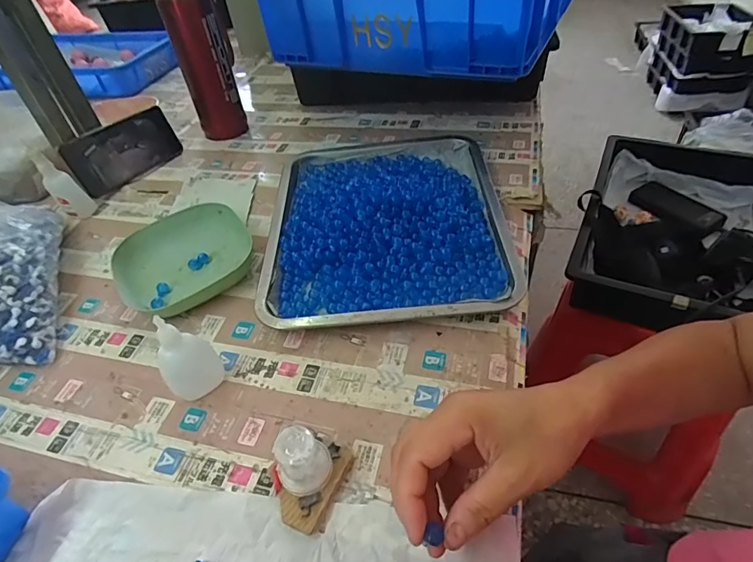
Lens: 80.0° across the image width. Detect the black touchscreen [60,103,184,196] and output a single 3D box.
[{"bbox_3d":[-0.364,-0.191,0.654,0.011,0.080,0.162,-2,35,37],"label":"black touchscreen"}]

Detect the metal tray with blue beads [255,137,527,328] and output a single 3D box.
[{"bbox_3d":[0.009,-0.080,0.519,0.267,0.049,0.309,-4,44,3],"label":"metal tray with blue beads"}]

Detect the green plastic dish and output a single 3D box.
[{"bbox_3d":[-0.212,-0.027,0.507,0.152,0.034,0.119,-29,48,-22],"label":"green plastic dish"}]

